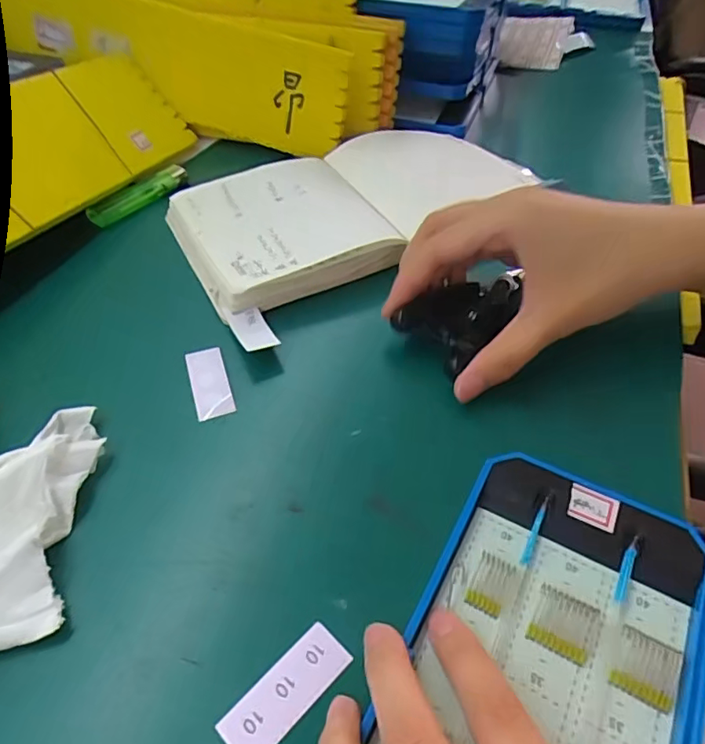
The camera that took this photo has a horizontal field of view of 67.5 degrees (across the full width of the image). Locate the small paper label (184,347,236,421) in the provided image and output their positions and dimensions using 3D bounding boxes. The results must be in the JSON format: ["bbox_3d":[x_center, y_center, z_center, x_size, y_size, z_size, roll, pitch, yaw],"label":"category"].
[{"bbox_3d":[-0.073,0.005,0.271,0.018,0.004,0.046,-15,52,-14],"label":"small paper label"}]

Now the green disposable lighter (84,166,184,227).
[{"bbox_3d":[-0.153,-0.126,0.380,0.019,0.015,0.076,34,57,28],"label":"green disposable lighter"}]

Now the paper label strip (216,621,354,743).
[{"bbox_3d":[-0.022,0.108,0.179,0.019,0.004,0.046,38,58,26],"label":"paper label strip"}]

